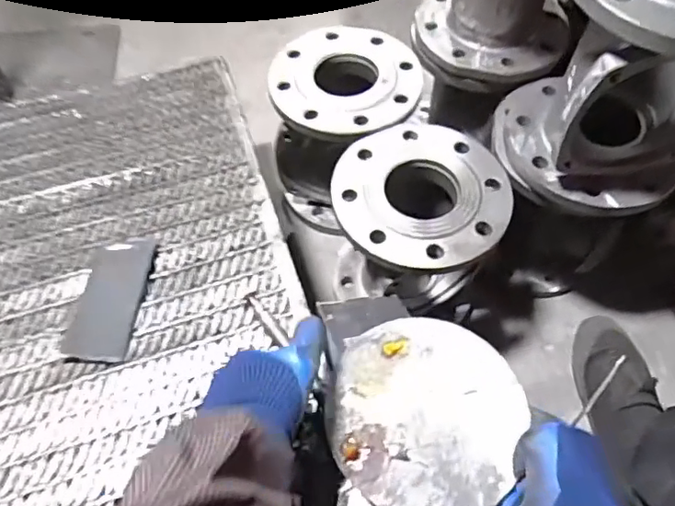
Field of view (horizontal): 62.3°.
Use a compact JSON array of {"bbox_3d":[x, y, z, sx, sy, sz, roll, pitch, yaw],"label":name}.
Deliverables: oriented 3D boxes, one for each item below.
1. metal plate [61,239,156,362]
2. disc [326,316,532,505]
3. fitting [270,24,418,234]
[{"bbox_3d":[-0.230,0.044,0.568,0.060,0.008,0.134,6,58,-2],"label":"metal plate"},{"bbox_3d":[0.074,0.130,0.474,0.157,0.009,0.167,0,58,-1],"label":"disc"},{"bbox_3d":[0.008,-0.167,0.791,0.192,0.211,0.184,0,58,-1],"label":"fitting"}]

